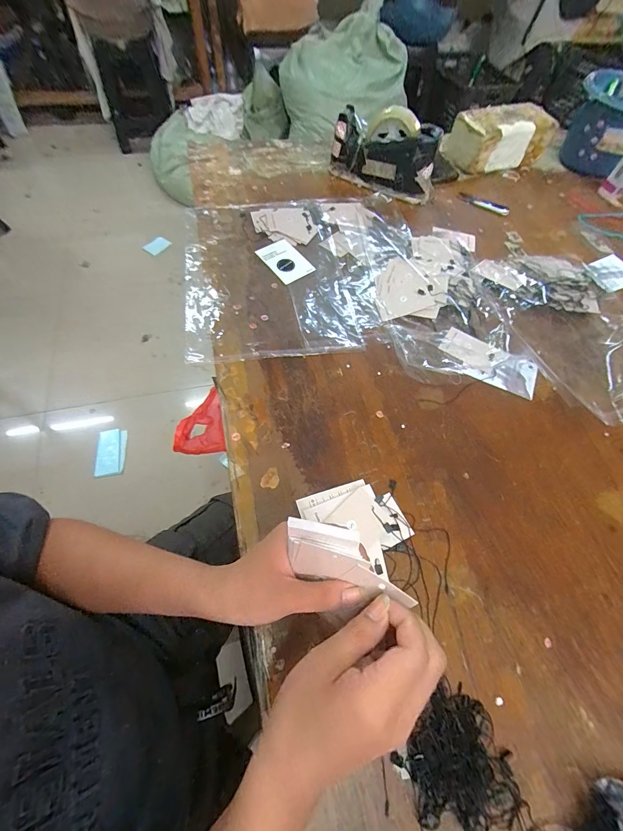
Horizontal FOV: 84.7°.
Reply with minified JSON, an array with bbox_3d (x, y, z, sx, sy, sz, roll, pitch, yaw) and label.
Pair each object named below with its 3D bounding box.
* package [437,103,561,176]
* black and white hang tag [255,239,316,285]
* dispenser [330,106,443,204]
[{"bbox_3d":[0.408,-0.597,0.742,0.217,0.090,0.102,-14,63,-11],"label":"package"},{"bbox_3d":[-0.044,-0.261,0.578,0.062,0.008,0.089,-35,77,-15],"label":"black and white hang tag"},{"bbox_3d":[0.141,-0.509,0.652,0.203,0.121,0.081,19,62,7],"label":"dispenser"}]

